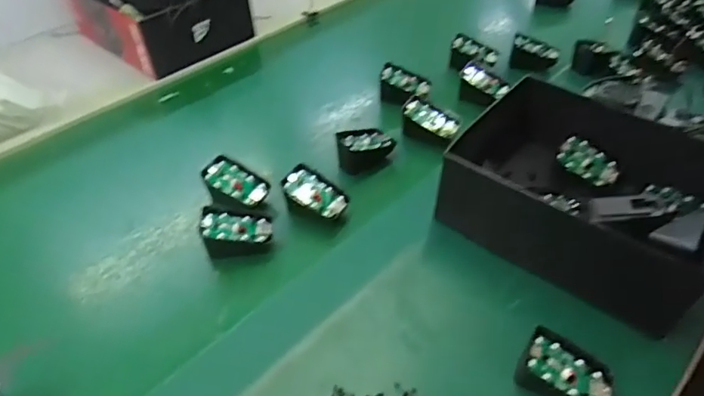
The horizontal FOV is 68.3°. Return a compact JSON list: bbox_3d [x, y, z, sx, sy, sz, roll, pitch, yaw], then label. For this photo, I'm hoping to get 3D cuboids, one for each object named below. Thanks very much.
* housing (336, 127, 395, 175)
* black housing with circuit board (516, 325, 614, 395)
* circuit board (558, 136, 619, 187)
[{"bbox_3d":[0.013,-0.057,0.603,0.069,0.047,0.034,-22,48,-21],"label":"housing"},{"bbox_3d":[0.167,0.138,0.409,0.070,0.036,0.049,18,47,18],"label":"black housing with circuit board"},{"bbox_3d":[0.256,-0.039,0.563,0.066,0.034,0.009,31,5,1],"label":"circuit board"}]

